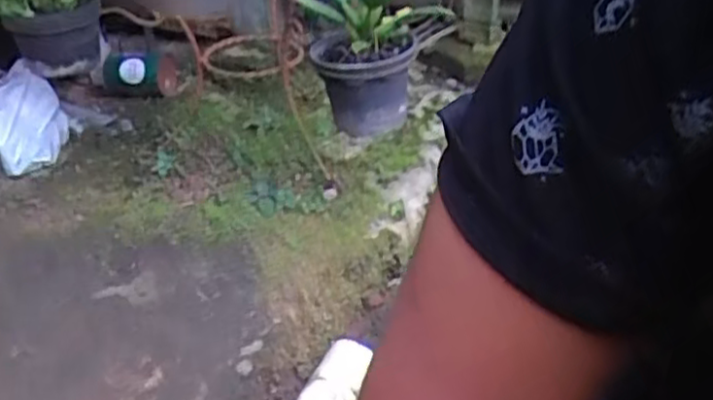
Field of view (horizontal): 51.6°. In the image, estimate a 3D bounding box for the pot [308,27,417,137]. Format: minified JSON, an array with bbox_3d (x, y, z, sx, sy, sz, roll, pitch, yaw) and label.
[{"bbox_3d":[0.014,-0.185,1.188,0.156,0.145,0.171,-2,34,1],"label":"pot"}]

